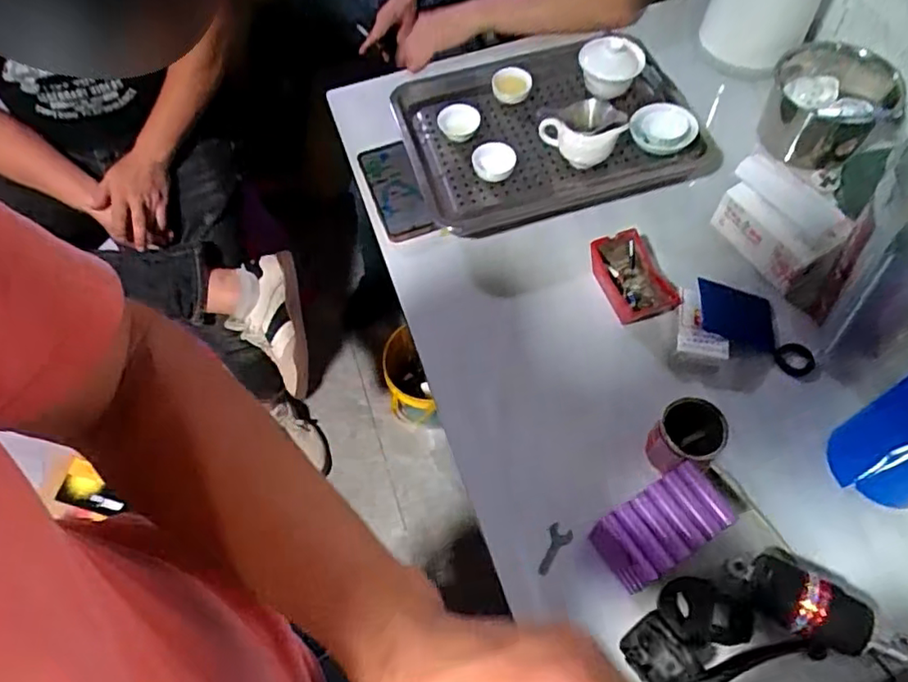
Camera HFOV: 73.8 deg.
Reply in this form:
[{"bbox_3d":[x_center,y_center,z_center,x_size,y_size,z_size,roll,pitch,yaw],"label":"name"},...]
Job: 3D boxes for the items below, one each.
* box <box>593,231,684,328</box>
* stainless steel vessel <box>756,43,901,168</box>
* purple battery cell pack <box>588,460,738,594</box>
[{"bbox_3d":[0.213,-0.076,0.724,0.068,0.039,0.114,-20,62,-7],"label":"box"},{"bbox_3d":[0.503,-0.317,0.818,0.149,0.108,0.149,-2,61,3],"label":"stainless steel vessel"},{"bbox_3d":[0.189,0.176,0.564,0.121,0.065,0.066,-29,63,-12],"label":"purple battery cell pack"}]

